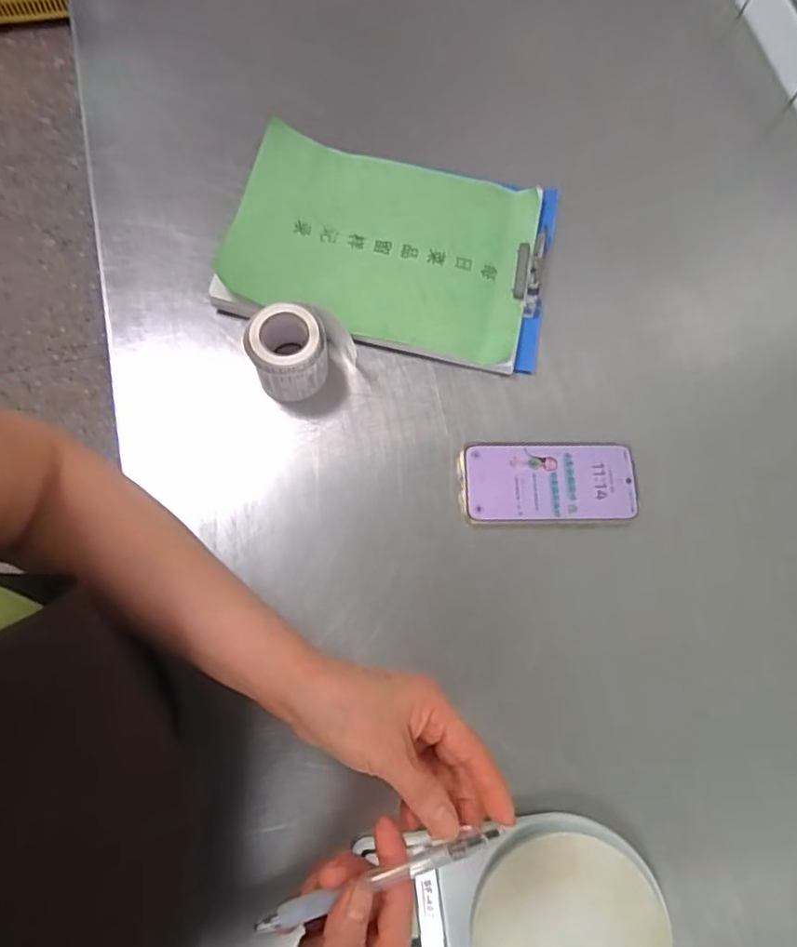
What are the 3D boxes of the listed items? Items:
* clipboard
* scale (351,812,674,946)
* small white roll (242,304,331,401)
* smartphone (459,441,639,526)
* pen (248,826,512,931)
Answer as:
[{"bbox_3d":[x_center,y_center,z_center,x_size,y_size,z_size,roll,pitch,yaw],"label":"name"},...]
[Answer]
[{"bbox_3d":[-0.006,-0.219,0.592,0.299,0.026,0.205,13,74,2],"label":"clipboard"},{"bbox_3d":[0.089,0.326,0.436,0.191,0.035,0.150,-9,75,-4],"label":"scale"},{"bbox_3d":[-0.095,-0.104,0.543,0.065,0.058,0.066,0,74,-2],"label":"small white roll"},{"bbox_3d":[0.132,0.008,0.543,0.151,0.011,0.072,-1,75,-2],"label":"smartphone"},{"bbox_3d":[-0.009,0.224,0.342,0.139,0.007,0.010,-17,76,-6],"label":"pen"}]

